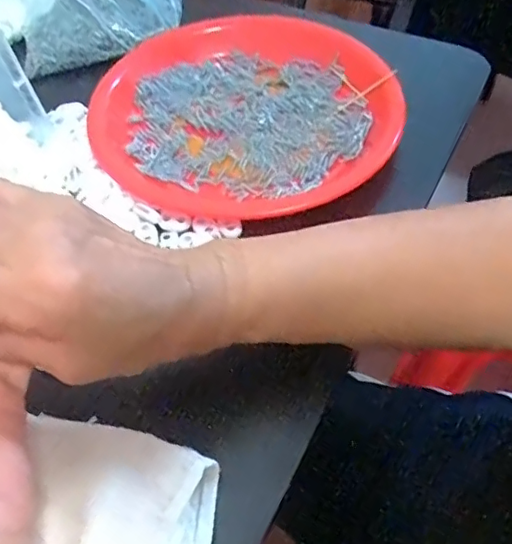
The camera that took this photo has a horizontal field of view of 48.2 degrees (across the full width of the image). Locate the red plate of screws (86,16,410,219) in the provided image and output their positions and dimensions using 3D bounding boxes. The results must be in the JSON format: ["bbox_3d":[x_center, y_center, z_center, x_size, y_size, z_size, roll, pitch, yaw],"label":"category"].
[{"bbox_3d":[-0.007,-0.129,0.444,0.227,0.021,0.215,-1,53,2],"label":"red plate of screws"}]

